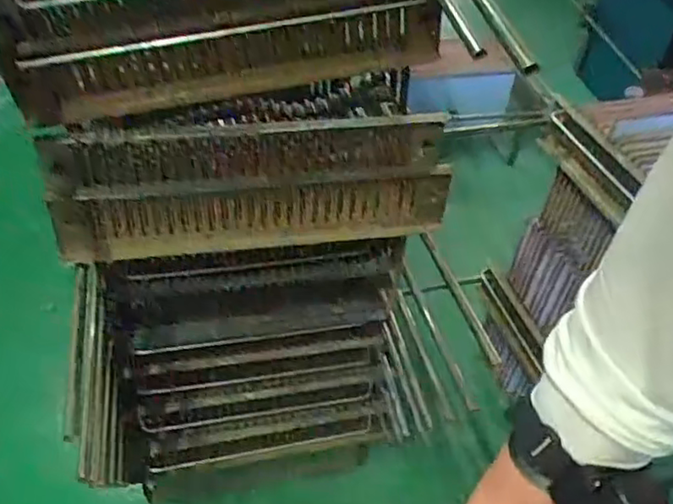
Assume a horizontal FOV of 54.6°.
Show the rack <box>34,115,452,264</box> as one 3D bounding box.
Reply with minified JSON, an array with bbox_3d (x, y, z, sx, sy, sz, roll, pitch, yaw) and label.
[{"bbox_3d":[-0.090,-0.072,0.728,0.427,0.140,0.060,-5,43,-11],"label":"rack"}]

